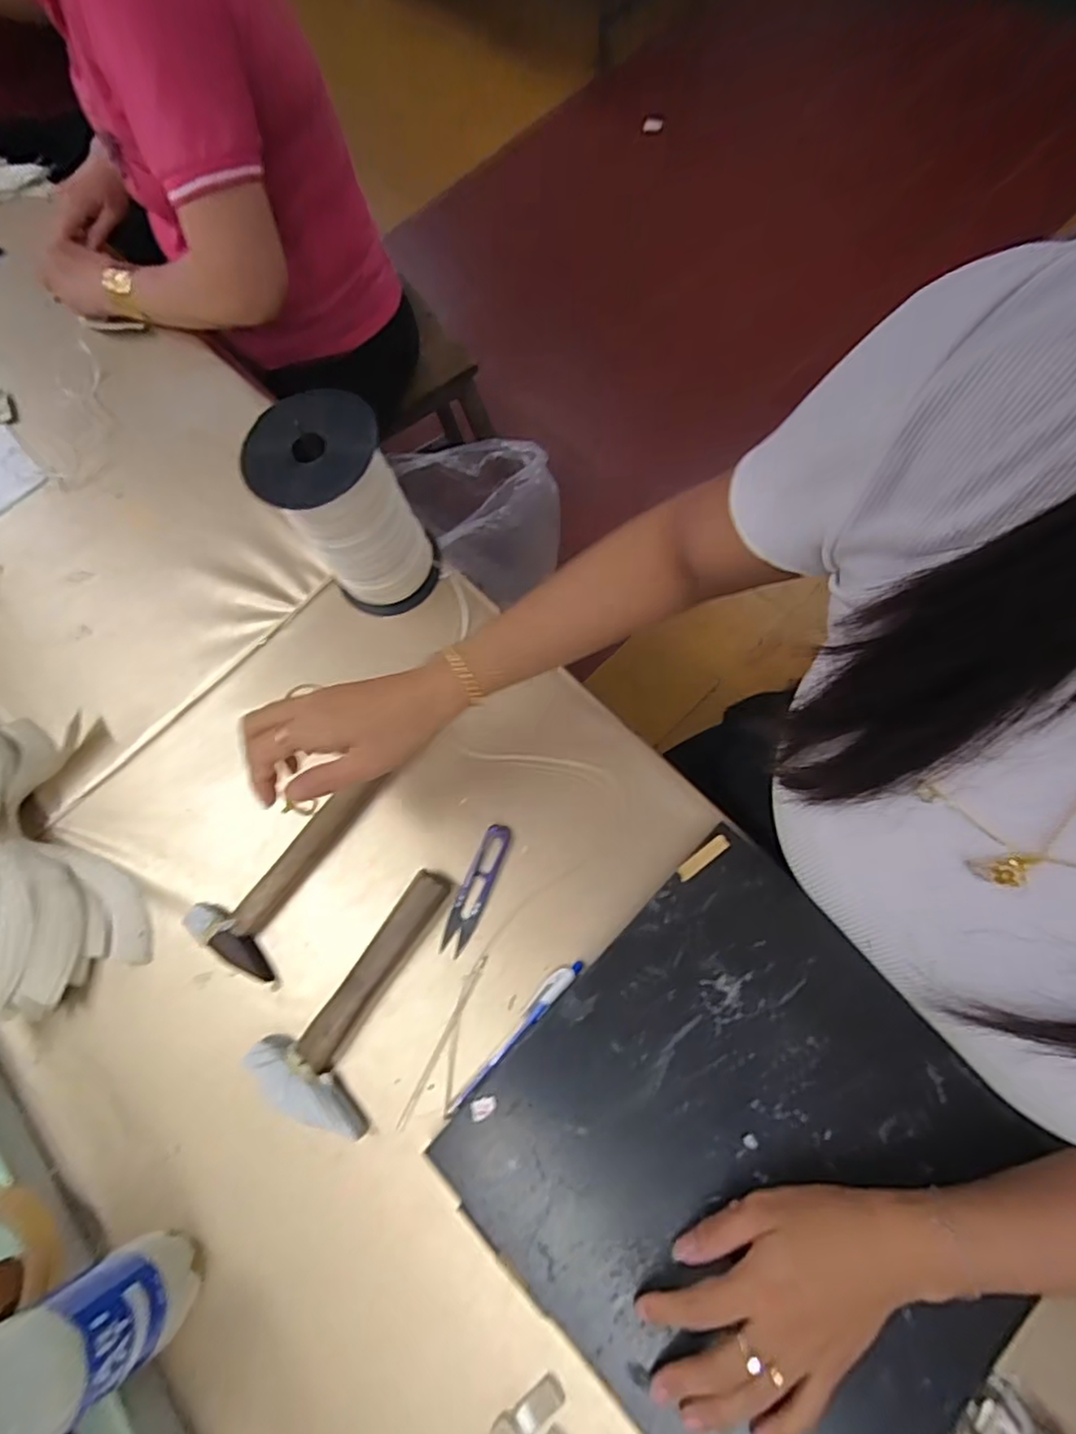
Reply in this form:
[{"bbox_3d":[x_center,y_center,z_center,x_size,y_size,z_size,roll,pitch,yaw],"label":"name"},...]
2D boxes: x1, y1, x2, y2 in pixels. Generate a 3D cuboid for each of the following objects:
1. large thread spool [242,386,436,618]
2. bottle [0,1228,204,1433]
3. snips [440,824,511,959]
[{"bbox_3d":[-0.148,-0.161,0.518,0.095,0.168,0.092,-34,71,-5],"label":"large thread spool"},{"bbox_3d":[-0.259,0.346,0.343,0.056,0.206,0.065,-34,71,-5],"label":"bottle"},{"bbox_3d":[-0.048,0.131,0.494,0.022,0.015,0.100,20,74,13],"label":"snips"}]

